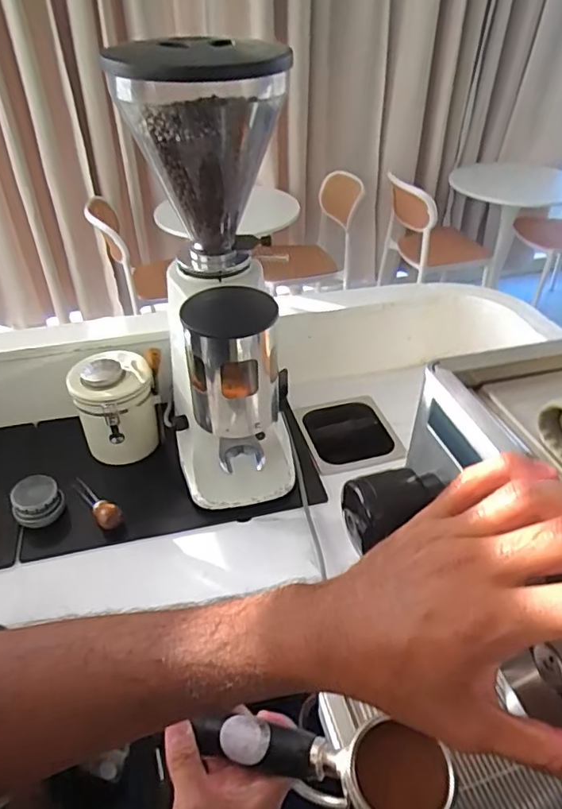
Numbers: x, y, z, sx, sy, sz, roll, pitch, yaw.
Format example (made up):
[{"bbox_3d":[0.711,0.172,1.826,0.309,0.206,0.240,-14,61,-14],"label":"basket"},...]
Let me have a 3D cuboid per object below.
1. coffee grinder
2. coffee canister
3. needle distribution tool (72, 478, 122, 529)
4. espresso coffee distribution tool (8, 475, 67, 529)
[{"bbox_3d":[-0.079,-0.123,0.713,0.182,0.559,0.224,-4,39,-4],"label":"coffee grinder"},{"bbox_3d":[-0.260,0.011,0.878,0.117,0.157,0.117,-14,41,-16],"label":"coffee canister"},{"bbox_3d":[-0.276,0.143,0.815,0.032,0.030,0.116,-32,48,-33],"label":"needle distribution tool"},{"bbox_3d":[-0.356,0.139,0.801,0.070,0.054,0.058,-25,45,-27],"label":"espresso coffee distribution tool"}]

